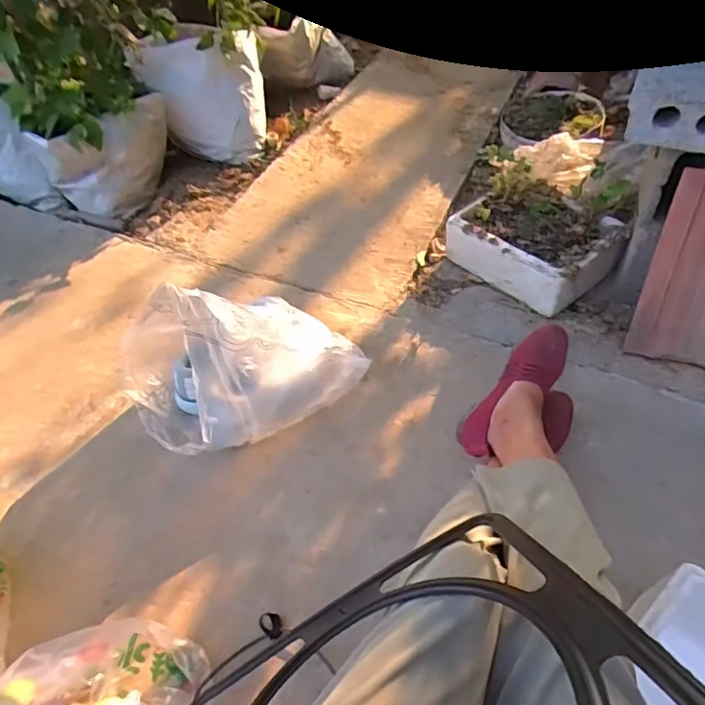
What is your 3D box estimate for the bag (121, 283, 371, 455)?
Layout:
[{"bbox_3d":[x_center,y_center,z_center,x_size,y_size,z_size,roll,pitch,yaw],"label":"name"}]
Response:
[{"bbox_3d":[-0.206,-0.006,0.908,0.362,0.272,0.281,-33,57,-17],"label":"bag"}]

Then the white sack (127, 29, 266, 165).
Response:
[{"bbox_3d":[-0.397,-0.691,1.468,0.323,0.280,0.202,-15,53,-4],"label":"white sack"}]

